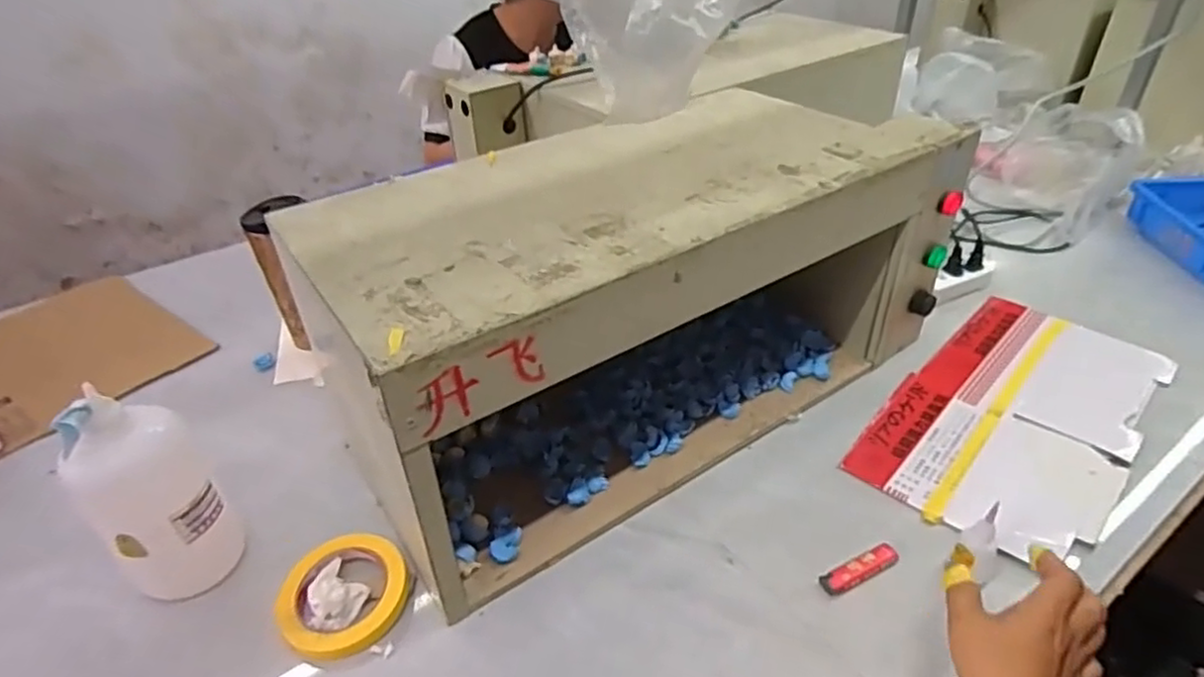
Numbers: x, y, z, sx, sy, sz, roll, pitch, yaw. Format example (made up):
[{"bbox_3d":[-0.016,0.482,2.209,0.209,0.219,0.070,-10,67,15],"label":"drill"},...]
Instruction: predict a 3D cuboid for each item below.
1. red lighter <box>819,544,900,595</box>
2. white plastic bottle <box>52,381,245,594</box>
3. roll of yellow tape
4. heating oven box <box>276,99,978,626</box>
[{"bbox_3d":[0.234,0.206,0.604,0.084,0.006,0.019,-17,39,-19],"label":"red lighter"},{"bbox_3d":[-0.390,0.134,0.582,0.093,0.192,0.093,-31,47,-31],"label":"white plastic bottle"},{"bbox_3d":[-0.228,0.222,0.593,0.104,0.023,0.110,-1,37,1],"label":"roll of yellow tape"},{"bbox_3d":[0.045,-0.054,0.731,0.644,0.275,0.294,-25,44,-26],"label":"heating oven box"}]

